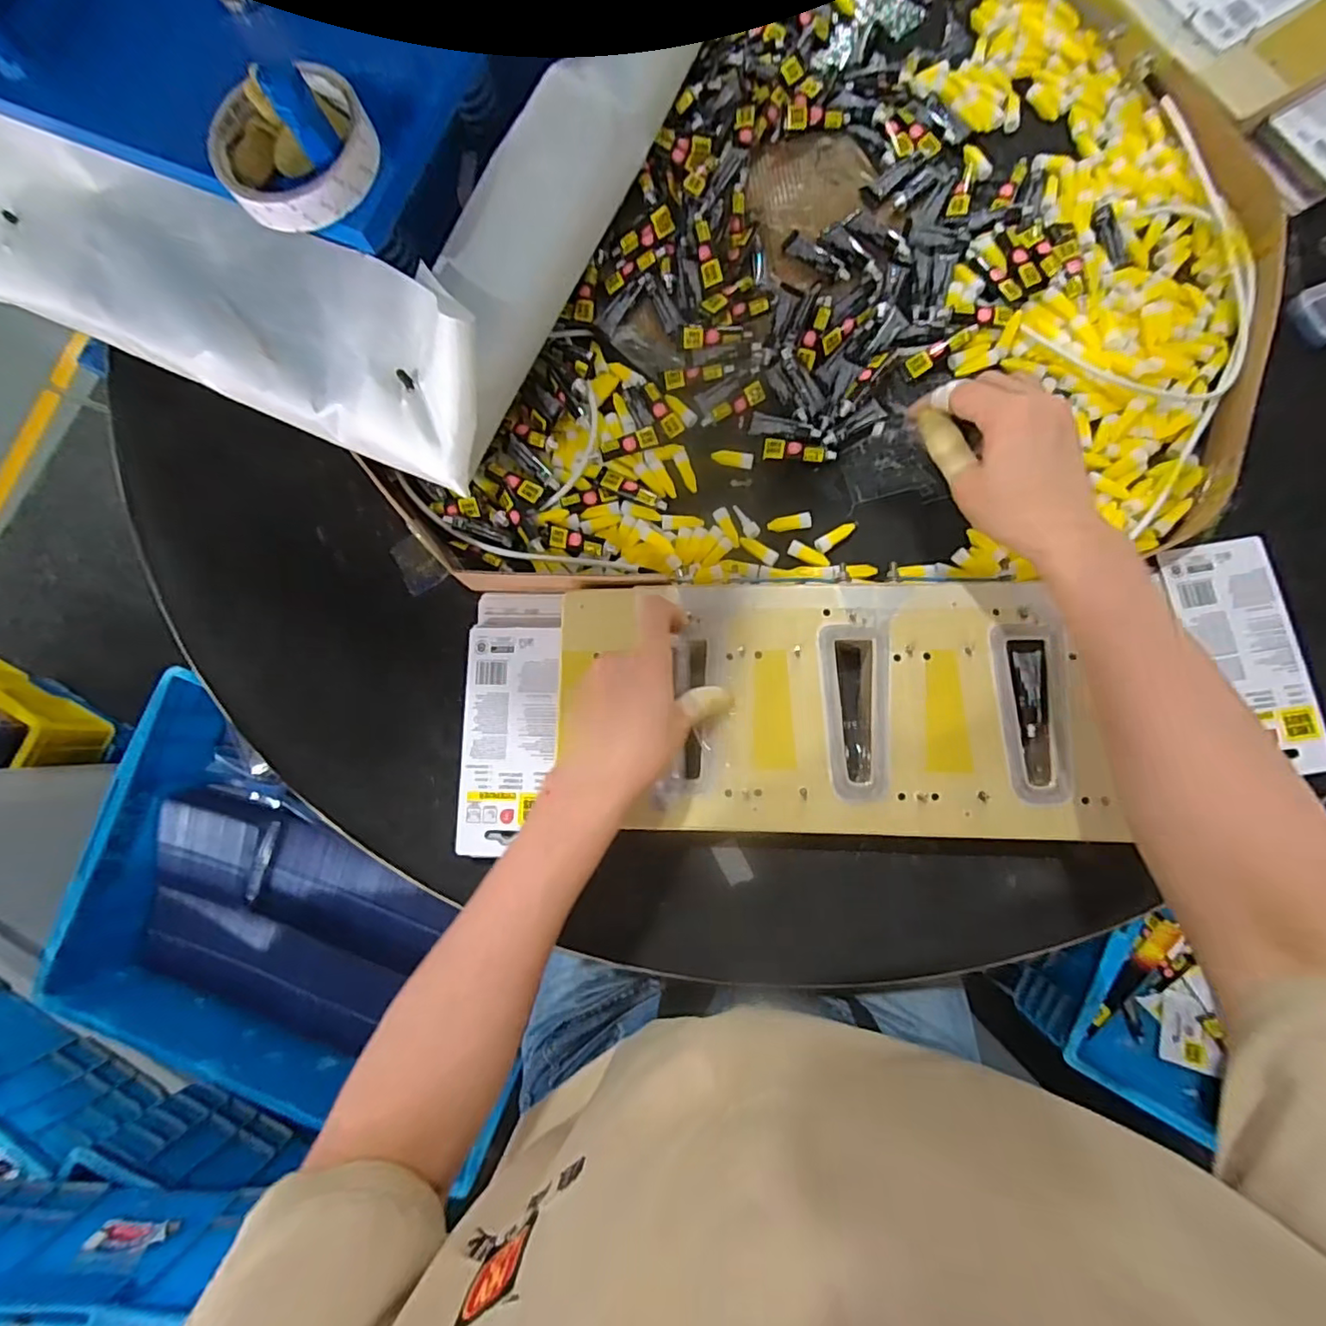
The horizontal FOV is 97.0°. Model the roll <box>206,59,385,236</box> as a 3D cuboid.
[{"bbox_3d":[-0.206,-0.290,0.332,0.086,0.024,0.088,-1,82,5],"label":"roll"}]

